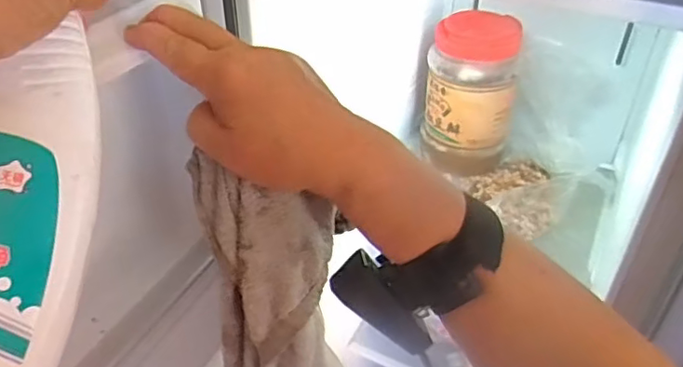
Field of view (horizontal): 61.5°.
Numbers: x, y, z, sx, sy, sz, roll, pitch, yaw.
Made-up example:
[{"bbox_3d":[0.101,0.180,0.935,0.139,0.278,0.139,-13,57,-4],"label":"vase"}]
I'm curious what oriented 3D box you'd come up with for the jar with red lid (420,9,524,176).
[{"bbox_3d":[0.178,-0.123,0.793,0.118,0.198,0.140,12,40,16],"label":"jar with red lid"}]

